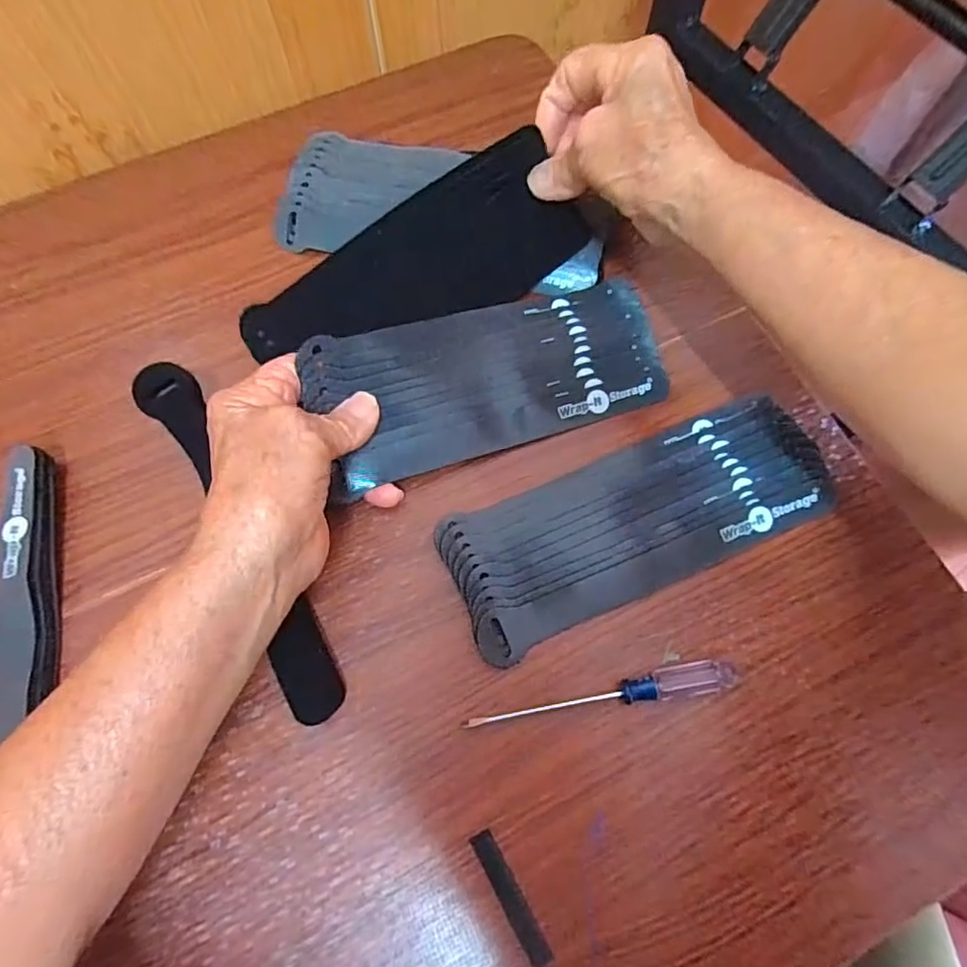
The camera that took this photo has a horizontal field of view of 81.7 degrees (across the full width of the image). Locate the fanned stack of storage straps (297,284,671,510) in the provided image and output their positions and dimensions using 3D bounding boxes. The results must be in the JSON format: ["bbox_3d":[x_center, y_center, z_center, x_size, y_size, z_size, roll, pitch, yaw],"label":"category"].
[{"bbox_3d":[0.007,-0.059,0.306,0.195,0.024,0.079,-18,87,-12],"label":"fanned stack of storage straps"}]

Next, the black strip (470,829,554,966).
[{"bbox_3d":[0.012,0.177,0.239,0.010,0.004,0.053,-29,73,-9],"label":"black strip"}]

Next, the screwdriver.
[{"bbox_3d":[0.056,0.098,0.263,0.129,0.014,0.015,-7,71,-2],"label":"screwdriver"}]

